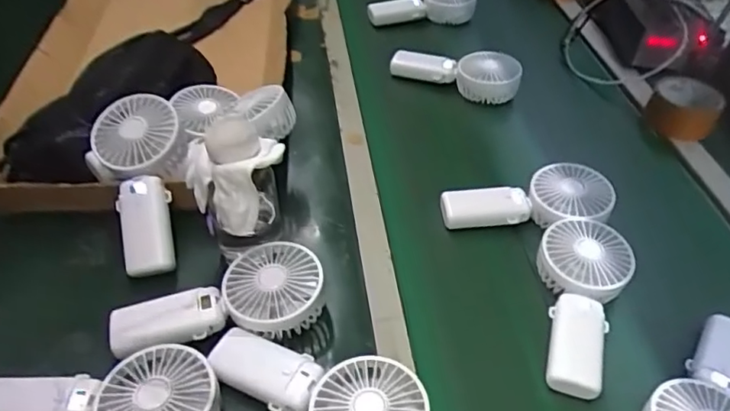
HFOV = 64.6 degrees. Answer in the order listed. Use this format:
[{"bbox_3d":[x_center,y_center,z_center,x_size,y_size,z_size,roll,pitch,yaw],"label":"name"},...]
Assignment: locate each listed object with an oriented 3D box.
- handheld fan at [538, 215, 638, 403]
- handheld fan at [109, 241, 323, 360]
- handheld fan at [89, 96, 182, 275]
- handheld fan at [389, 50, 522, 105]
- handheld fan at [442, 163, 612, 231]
[{"bbox_3d":[0.204,0.089,0.558,0.082,0.043,0.185,17,47,13],"label":"handheld fan"},{"bbox_3d":[-0.129,0.080,0.509,0.177,0.038,0.083,-8,47,-11],"label":"handheld fan"},{"bbox_3d":[-0.225,-0.023,0.581,0.089,0.040,0.190,-9,69,-12],"label":"handheld fan"},{"bbox_3d":[0.143,-0.196,0.857,0.170,0.065,0.100,17,46,30],"label":"handheld fan"},{"bbox_3d":[0.178,-0.011,0.645,0.178,0.046,0.084,1,46,-2],"label":"handheld fan"}]

